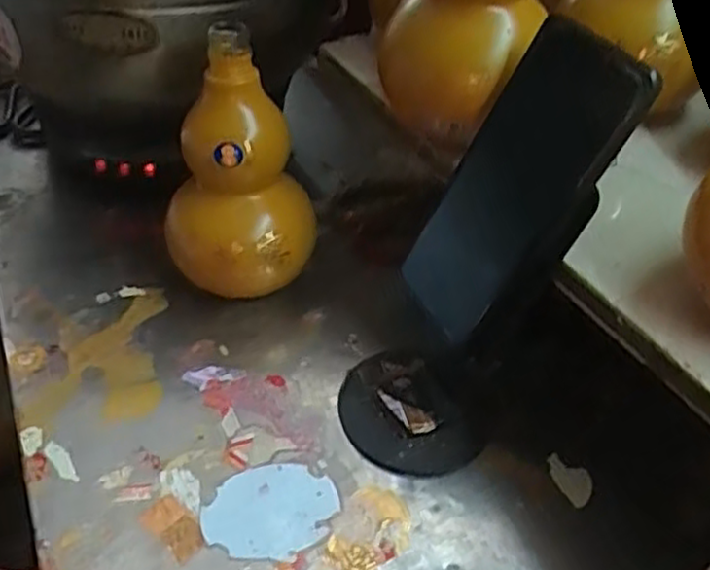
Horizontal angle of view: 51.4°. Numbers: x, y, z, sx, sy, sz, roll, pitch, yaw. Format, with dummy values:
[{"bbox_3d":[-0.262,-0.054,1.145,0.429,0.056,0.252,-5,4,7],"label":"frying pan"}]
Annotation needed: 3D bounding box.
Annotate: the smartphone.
[{"bbox_3d":[0.079,-0.046,0.368,0.014,0.158,0.076,8,34,-35],"label":"smartphone"}]

